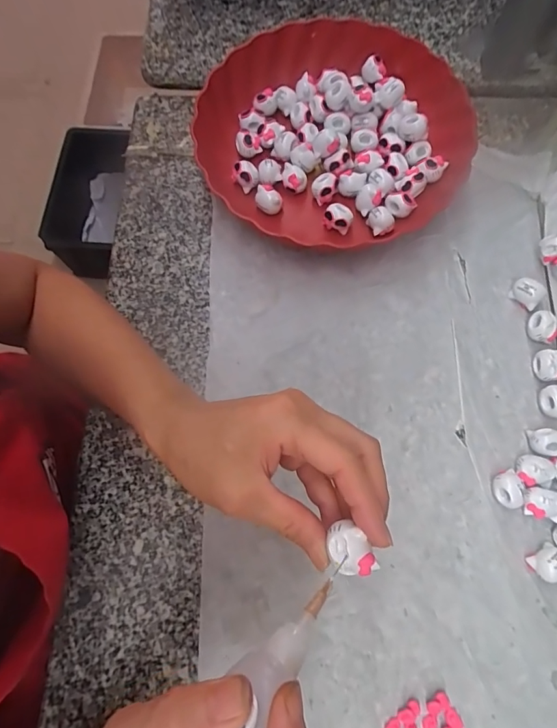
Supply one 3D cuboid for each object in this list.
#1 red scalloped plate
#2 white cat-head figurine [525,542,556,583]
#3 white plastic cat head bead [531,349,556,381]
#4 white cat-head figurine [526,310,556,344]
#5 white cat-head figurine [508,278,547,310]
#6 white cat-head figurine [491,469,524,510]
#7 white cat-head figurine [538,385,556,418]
[{"bbox_3d":[0.047,-0.219,0.401,0.237,0.047,0.221,0,74,1],"label":"red scalloped plate"},{"bbox_3d":[0.196,0.145,0.306,0.024,0.018,0.020,-28,75,-7],"label":"white cat-head figurine"},{"bbox_3d":[0.222,0.002,0.349,0.021,0.016,0.025,-14,74,-3],"label":"white plastic cat head bead"},{"bbox_3d":[0.222,-0.031,0.357,0.022,0.018,0.023,11,75,4],"label":"white cat-head figurine"},{"bbox_3d":[0.216,-0.062,0.367,0.025,0.018,0.020,41,79,12],"label":"white cat-head figurine"},{"bbox_3d":[0.174,0.096,0.322,0.018,0.016,0.027,-16,74,-3],"label":"white cat-head figurine"},{"bbox_3d":[0.221,0.031,0.341,0.020,0.017,0.025,-10,74,-2],"label":"white cat-head figurine"}]

